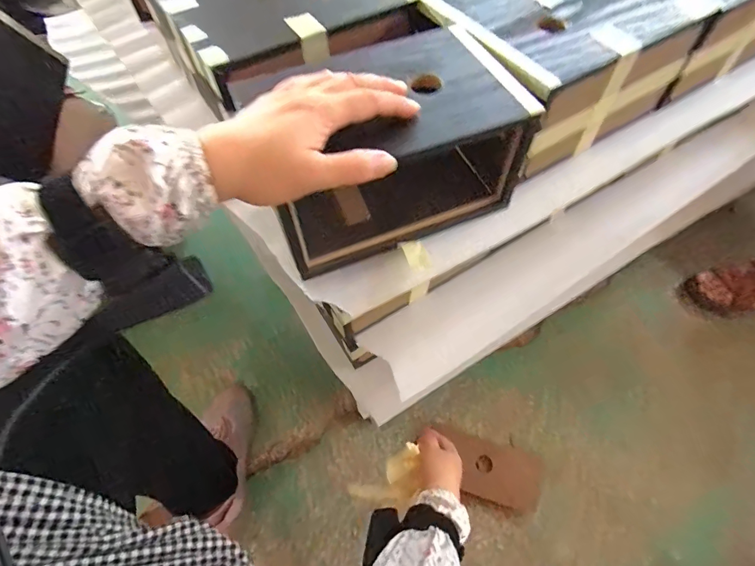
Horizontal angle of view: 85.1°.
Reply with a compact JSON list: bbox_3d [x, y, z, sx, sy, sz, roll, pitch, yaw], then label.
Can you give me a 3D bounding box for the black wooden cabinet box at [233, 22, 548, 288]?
[{"bbox_3d":[0.003,-0.112,0.364,0.208,0.112,0.133,-26,63,-13],"label":"black wooden cabinet box"}]

